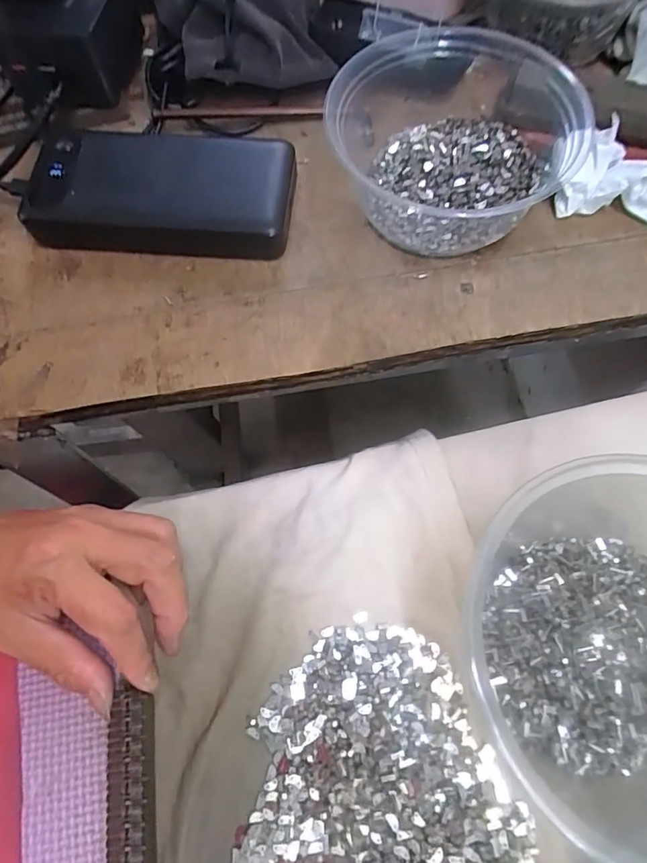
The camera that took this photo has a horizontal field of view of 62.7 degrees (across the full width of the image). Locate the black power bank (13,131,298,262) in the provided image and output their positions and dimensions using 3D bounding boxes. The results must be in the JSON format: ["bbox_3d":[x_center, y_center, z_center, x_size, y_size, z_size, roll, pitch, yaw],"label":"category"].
[{"bbox_3d":[-0.097,-0.143,0.322,0.156,0.034,0.067,4,67,4],"label":"black power bank"}]

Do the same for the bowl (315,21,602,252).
[{"bbox_3d":[0.083,-0.179,0.312,0.136,0.060,0.126,-1,67,2],"label":"bowl"}]

